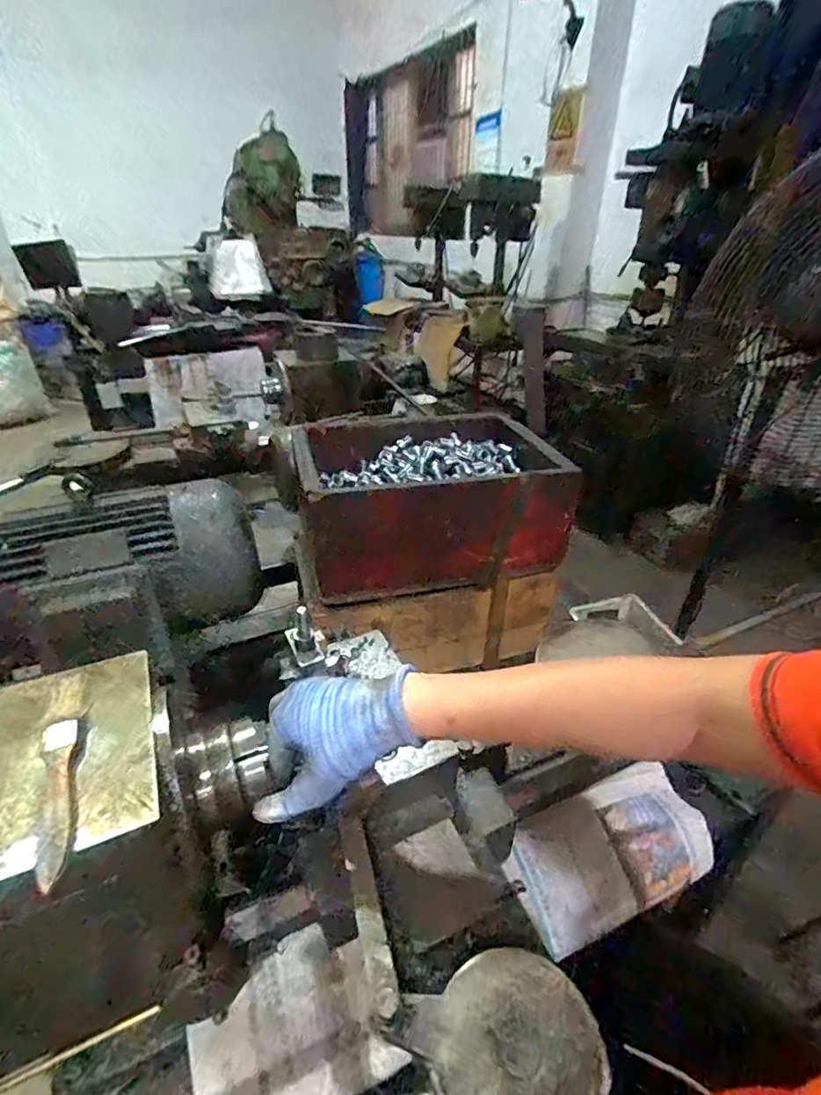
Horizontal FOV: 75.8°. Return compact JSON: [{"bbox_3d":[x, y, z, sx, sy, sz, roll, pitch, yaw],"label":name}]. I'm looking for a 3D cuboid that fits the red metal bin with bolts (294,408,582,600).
[{"bbox_3d":[0.027,-0.063,0.761,0.348,0.150,0.217,-9,33,-15],"label":"red metal bin with bolts"}]

